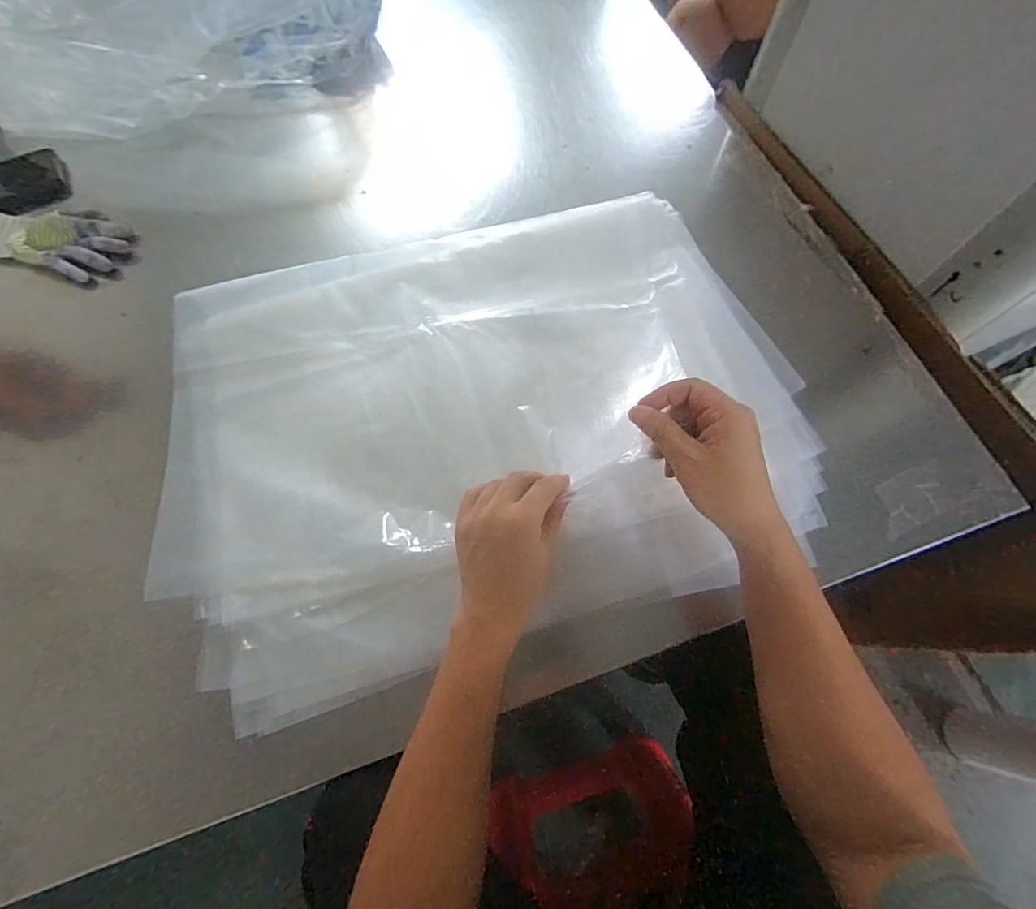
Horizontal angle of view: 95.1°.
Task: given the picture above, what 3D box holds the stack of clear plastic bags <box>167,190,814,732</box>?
[{"bbox_3d":[-0.045,-0.054,0.513,0.643,0.039,0.478,-17,68,-4],"label":"stack of clear plastic bags"}]

